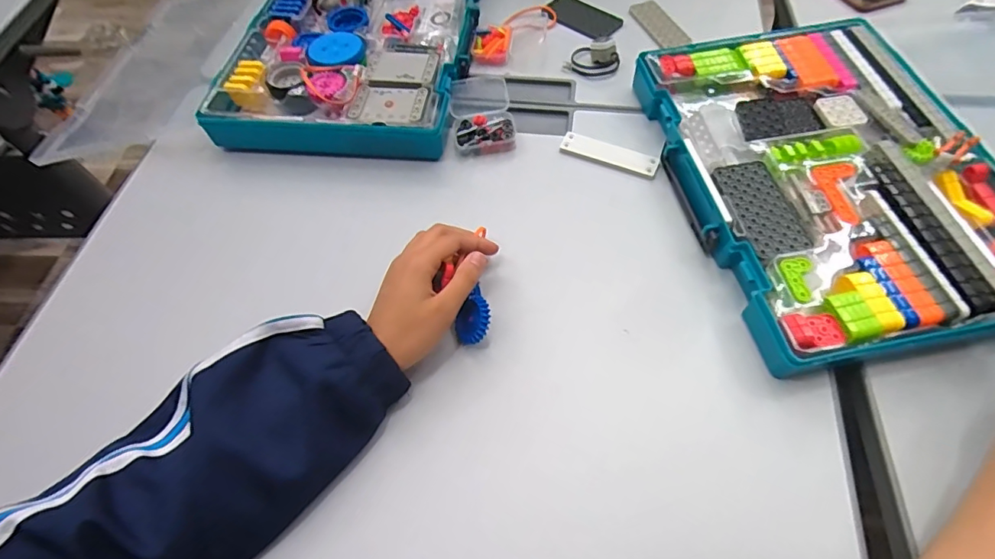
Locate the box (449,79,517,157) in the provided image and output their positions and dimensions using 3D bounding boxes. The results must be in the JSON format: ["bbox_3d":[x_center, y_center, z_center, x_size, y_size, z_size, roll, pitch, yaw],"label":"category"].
[{"bbox_3d":[-0.016,-0.179,0.534,0.065,0.030,0.094,-6,60,1],"label":"box"}]

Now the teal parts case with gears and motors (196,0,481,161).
[{"bbox_3d":[-0.162,-0.285,0.590,0.260,0.061,0.365,5,61,7],"label":"teal parts case with gears and motors"}]

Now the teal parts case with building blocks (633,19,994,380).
[{"bbox_3d":[0.305,-0.104,0.461,0.264,0.041,0.353,-12,60,-2],"label":"teal parts case with building blocks"}]

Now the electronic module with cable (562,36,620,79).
[{"bbox_3d":[0.110,-0.259,0.579,0.063,0.020,0.044,-21,61,-7],"label":"electronic module with cable"}]

